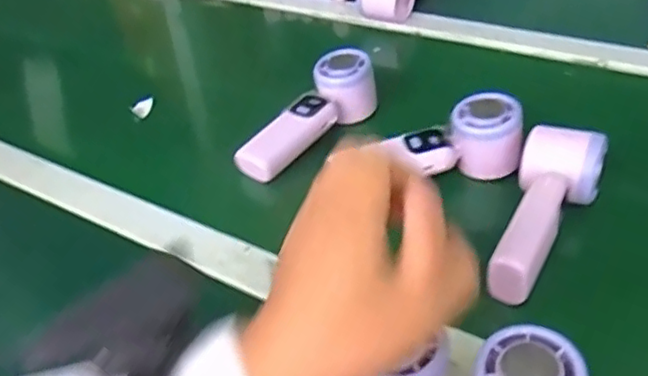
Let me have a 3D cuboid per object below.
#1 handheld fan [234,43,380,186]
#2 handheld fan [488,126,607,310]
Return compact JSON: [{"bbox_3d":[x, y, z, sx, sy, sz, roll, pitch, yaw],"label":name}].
[{"bbox_3d":[-0.014,-0.066,0.632,0.171,0.064,0.057,-43,48,-18],"label":"handheld fan"},{"bbox_3d":[0.161,0.015,0.470,0.057,0.051,0.144,13,42,25],"label":"handheld fan"}]

